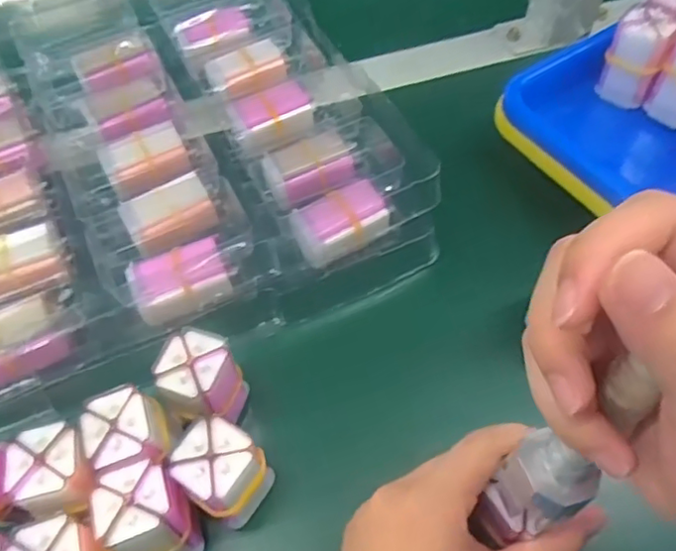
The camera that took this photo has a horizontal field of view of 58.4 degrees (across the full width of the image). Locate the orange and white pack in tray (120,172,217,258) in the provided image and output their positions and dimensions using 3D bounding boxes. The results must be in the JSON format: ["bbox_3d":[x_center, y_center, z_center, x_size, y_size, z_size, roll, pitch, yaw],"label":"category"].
[{"bbox_3d":[-0.105,-0.038,0.383,0.052,0.022,0.038,-24,60,-13],"label":"orange and white pack in tray"}]

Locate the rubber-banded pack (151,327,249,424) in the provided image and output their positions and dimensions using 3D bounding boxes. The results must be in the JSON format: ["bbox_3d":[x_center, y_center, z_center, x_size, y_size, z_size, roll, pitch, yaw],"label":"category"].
[{"bbox_3d":[-0.071,0.057,0.317,0.039,0.052,0.038,-38,64,-20],"label":"rubber-banded pack"}]

